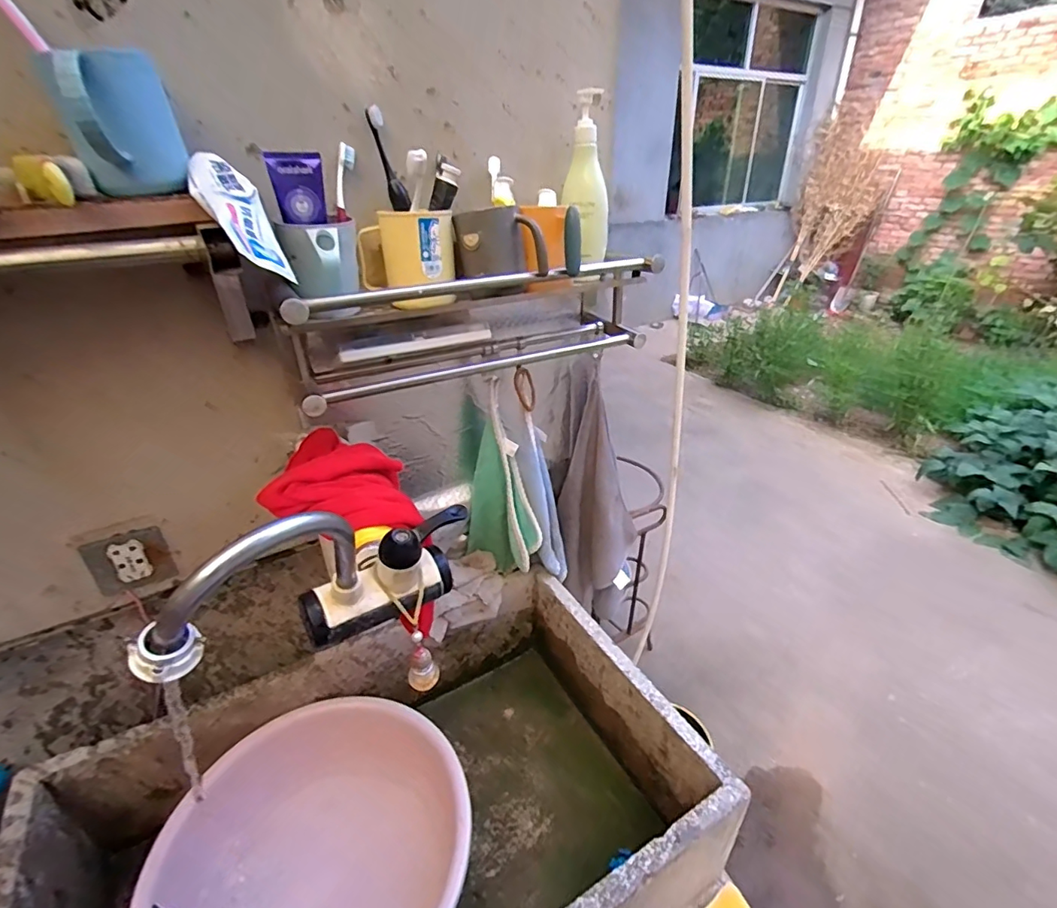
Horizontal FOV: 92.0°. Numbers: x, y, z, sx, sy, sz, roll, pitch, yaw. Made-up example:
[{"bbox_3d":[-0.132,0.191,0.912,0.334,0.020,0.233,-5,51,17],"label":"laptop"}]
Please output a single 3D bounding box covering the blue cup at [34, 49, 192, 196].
[{"bbox_3d":[-0.337,-0.272,0.426,0.078,0.091,0.107,-16,30,-26],"label":"blue cup"}]

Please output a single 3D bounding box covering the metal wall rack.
[{"bbox_3d":[-0.072,-0.180,0.692,0.472,0.122,0.189,-18,33,-26],"label":"metal wall rack"}]

